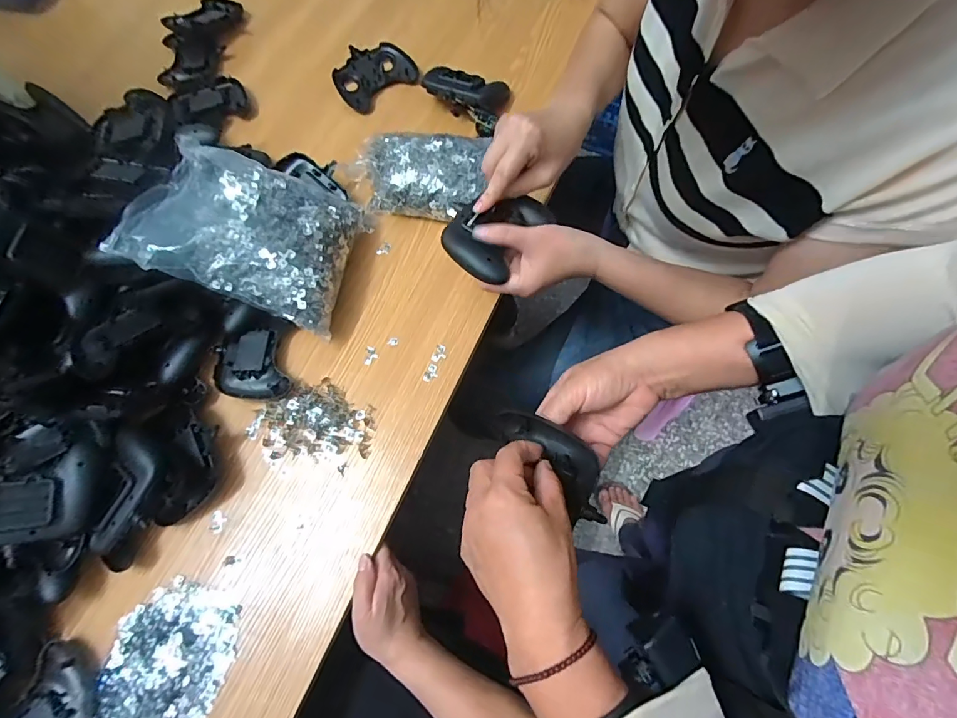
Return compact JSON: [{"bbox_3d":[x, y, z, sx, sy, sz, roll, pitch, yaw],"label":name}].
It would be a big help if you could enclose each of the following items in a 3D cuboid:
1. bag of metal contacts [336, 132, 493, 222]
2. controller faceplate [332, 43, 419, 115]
[{"bbox_3d":[-0.074,-0.240,0.564,0.186,0.057,0.118,17,72,10],"label":"bag of metal contacts"},{"bbox_3d":[-0.156,-0.423,0.650,0.116,0.024,0.087,-34,70,-9],"label":"controller faceplate"}]

